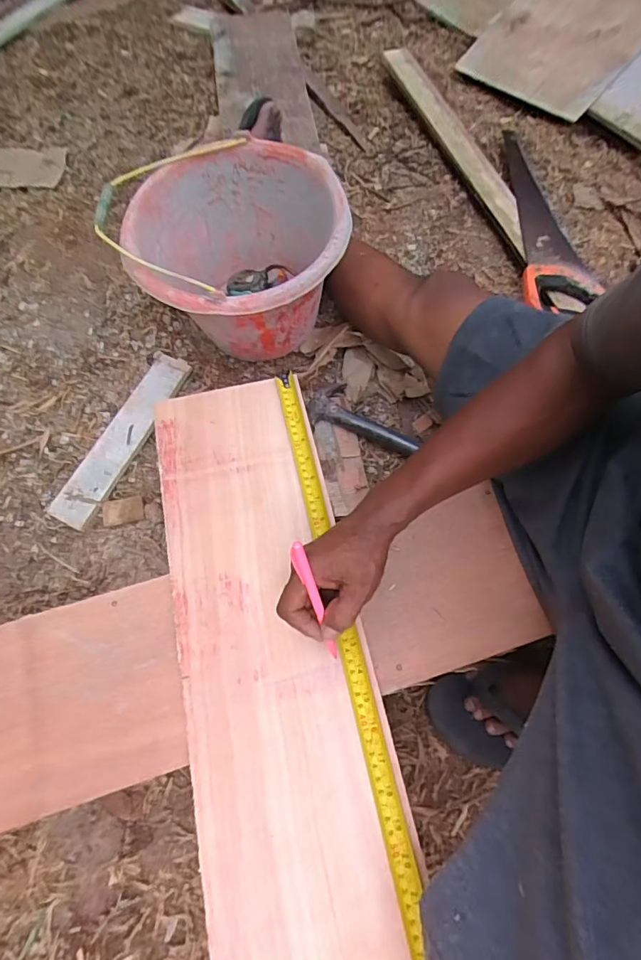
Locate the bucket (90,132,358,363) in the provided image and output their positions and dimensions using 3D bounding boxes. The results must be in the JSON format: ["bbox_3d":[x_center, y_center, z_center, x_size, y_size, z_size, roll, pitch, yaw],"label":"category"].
[{"bbox_3d":[-0.111,-0.307,0.728,0.296,0.210,0.304,-1,64,2],"label":"bucket"}]

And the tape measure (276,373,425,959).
[{"bbox_3d":[0.030,0.165,0.480,0.023,0.010,0.671,-12,65,-3],"label":"tape measure"}]

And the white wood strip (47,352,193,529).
[{"bbox_3d":[-0.295,-0.068,0.732,0.061,0.021,0.295,21,67,12],"label":"white wood strip"}]

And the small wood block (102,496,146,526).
[{"bbox_3d":[-0.283,0.043,0.693,0.060,0.012,0.038,-9,64,-2],"label":"small wood block"}]

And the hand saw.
[{"bbox_3d":[0.414,-0.496,0.898,0.114,0.024,0.535,9,58,-2],"label":"hand saw"}]

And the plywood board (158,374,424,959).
[{"bbox_3d":[-0.047,0.178,0.478,0.184,0.016,0.662,-13,65,-3],"label":"plywood board"}]

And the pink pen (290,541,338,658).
[{"bbox_3d":[-0.004,0.113,0.434,0.011,0.142,0.010,-22,33,-8],"label":"pink pen"}]

